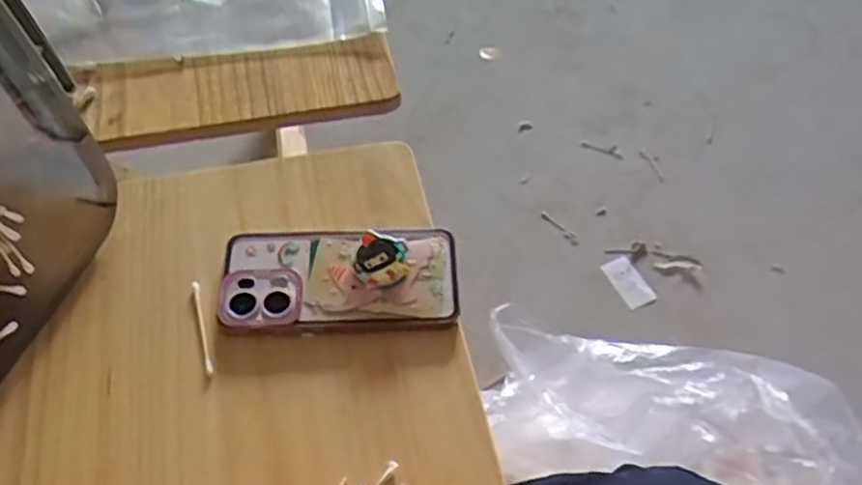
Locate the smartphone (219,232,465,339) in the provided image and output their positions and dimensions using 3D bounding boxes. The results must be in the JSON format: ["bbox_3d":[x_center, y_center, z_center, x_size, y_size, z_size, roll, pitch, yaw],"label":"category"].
[{"bbox_3d":[-0.063,0.025,0.474,0.160,0.022,0.079,1,55,0],"label":"smartphone"}]

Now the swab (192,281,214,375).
[{"bbox_3d":[-0.154,0.056,0.461,0.005,0.004,0.072,-16,57,-9],"label":"swab"}]

